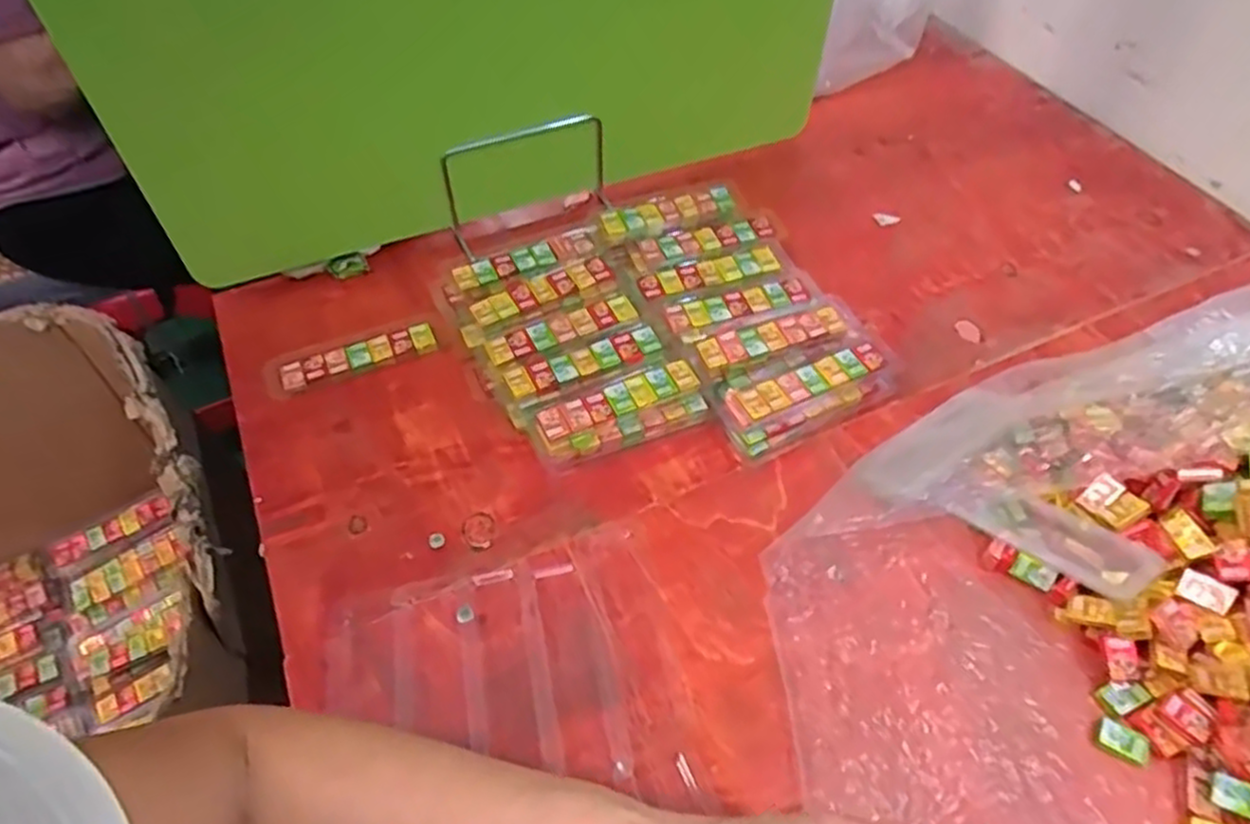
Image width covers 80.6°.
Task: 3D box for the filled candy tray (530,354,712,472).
[{"bbox_3d":[-0.003,0.003,0.537,0.126,0.031,0.043,-20,54,-15],"label":"filled candy tray"}]

